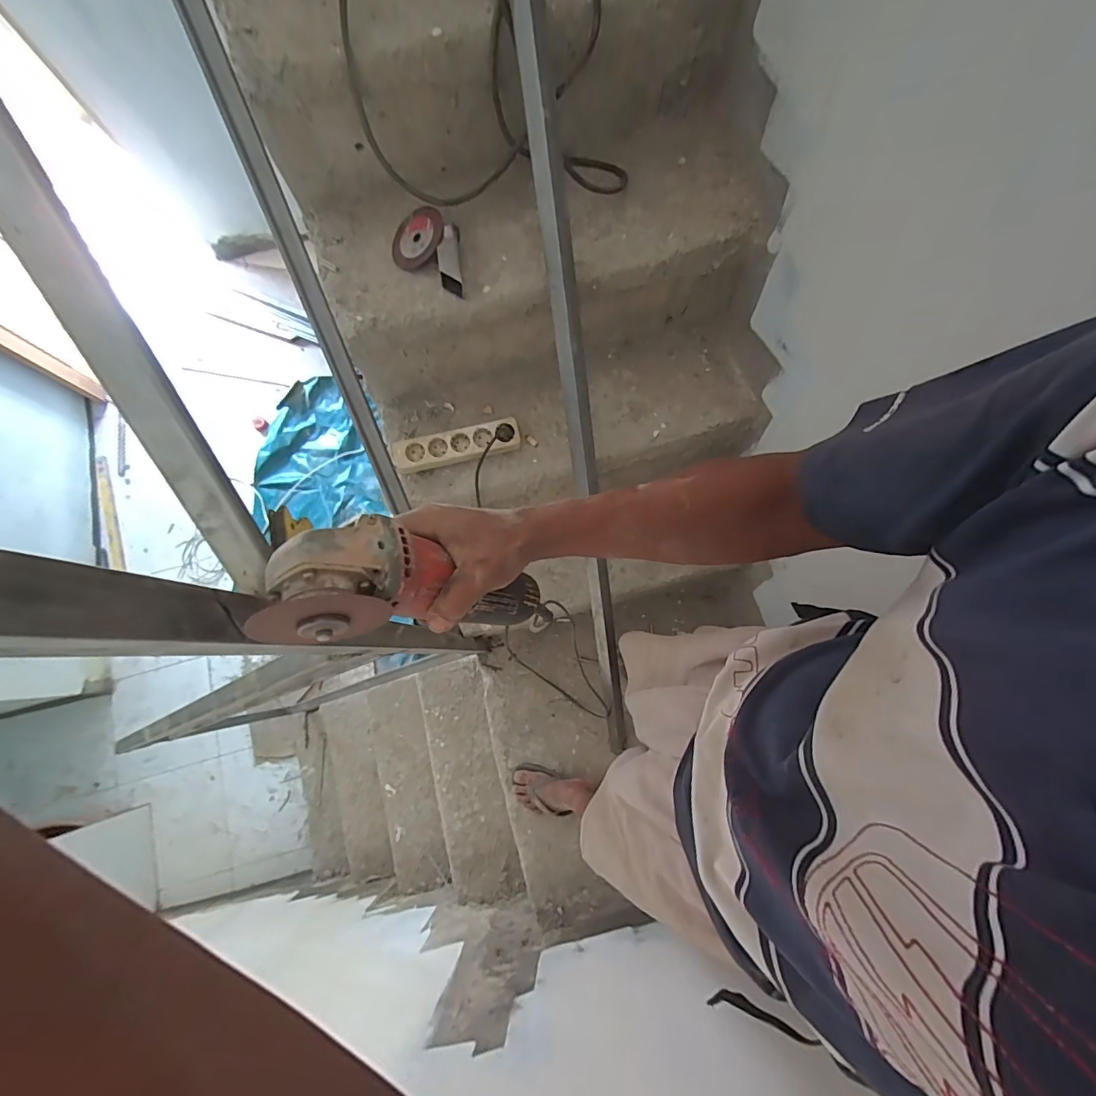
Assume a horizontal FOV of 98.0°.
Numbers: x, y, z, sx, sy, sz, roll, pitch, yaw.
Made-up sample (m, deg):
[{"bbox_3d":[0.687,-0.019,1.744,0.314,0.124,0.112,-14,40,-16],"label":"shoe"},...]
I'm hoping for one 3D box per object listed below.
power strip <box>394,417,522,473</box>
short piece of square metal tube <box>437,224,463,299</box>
[{"bbox_3d":[-0.177,-0.201,0.937,0.247,0.048,0.070,-13,78,-4],"label":"power strip"},{"bbox_3d":[-0.157,-0.460,0.764,0.036,0.028,0.116,-5,77,-2],"label":"short piece of square metal tube"}]

